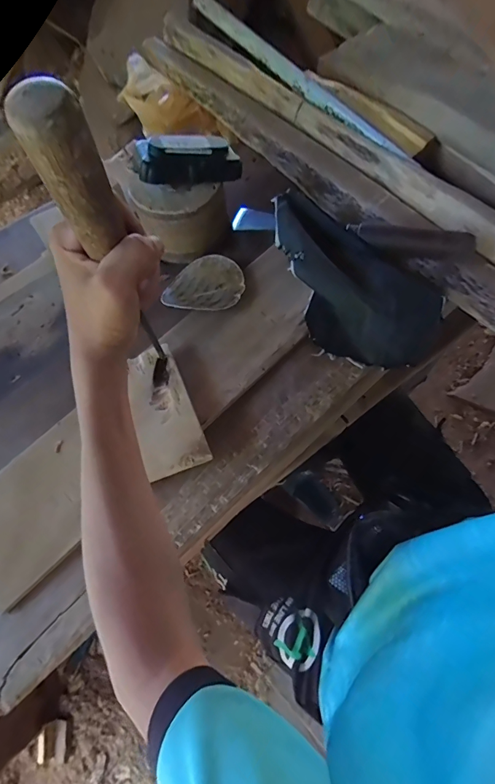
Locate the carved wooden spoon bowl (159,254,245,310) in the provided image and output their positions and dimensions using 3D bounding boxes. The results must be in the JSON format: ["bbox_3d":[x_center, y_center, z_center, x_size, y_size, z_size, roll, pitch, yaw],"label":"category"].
[{"bbox_3d":[-0.047,-0.119,0.433,0.086,0.015,0.074,3,60,19],"label":"carved wooden spoon bowl"}]

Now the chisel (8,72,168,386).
[{"bbox_3d":[-0.079,-0.068,0.261,0.029,0.254,0.021,-42,77,-14],"label":"chisel"}]

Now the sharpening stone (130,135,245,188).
[{"bbox_3d":[-0.062,-0.239,0.403,0.106,0.040,0.039,-16,66,-7],"label":"sharpening stone"}]

